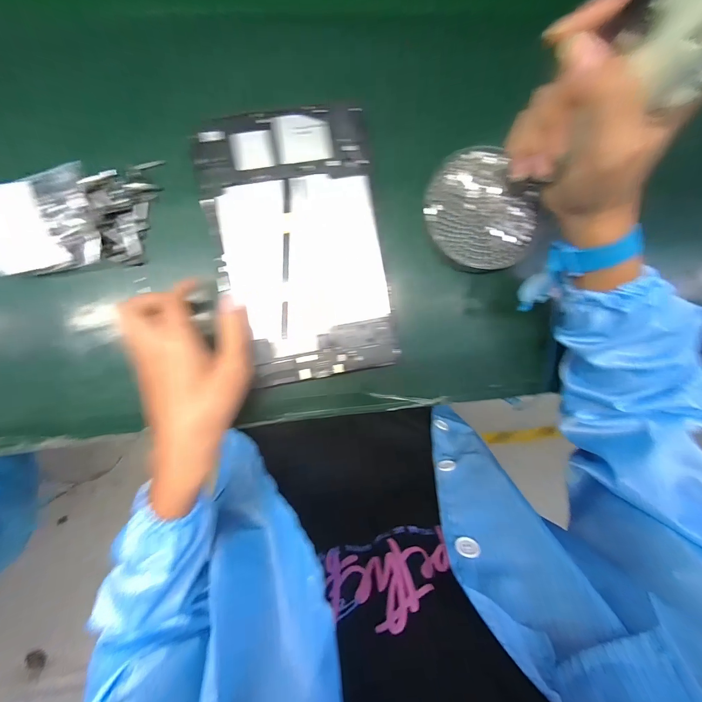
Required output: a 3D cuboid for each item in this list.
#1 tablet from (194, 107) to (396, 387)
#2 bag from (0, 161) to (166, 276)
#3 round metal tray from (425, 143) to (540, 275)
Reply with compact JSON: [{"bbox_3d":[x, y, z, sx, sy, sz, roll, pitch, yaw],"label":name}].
[{"bbox_3d":[-0.046,-0.092,0.299,0.149,0.014,0.233,-11,96,-2],"label":"tablet"},{"bbox_3d":[-0.268,-0.112,0.293,0.193,0.037,0.096,-12,96,-2],"label":"bag"},{"bbox_3d":[0.124,-0.132,0.316,0.112,0.018,0.103,0,95,-4],"label":"round metal tray"}]

